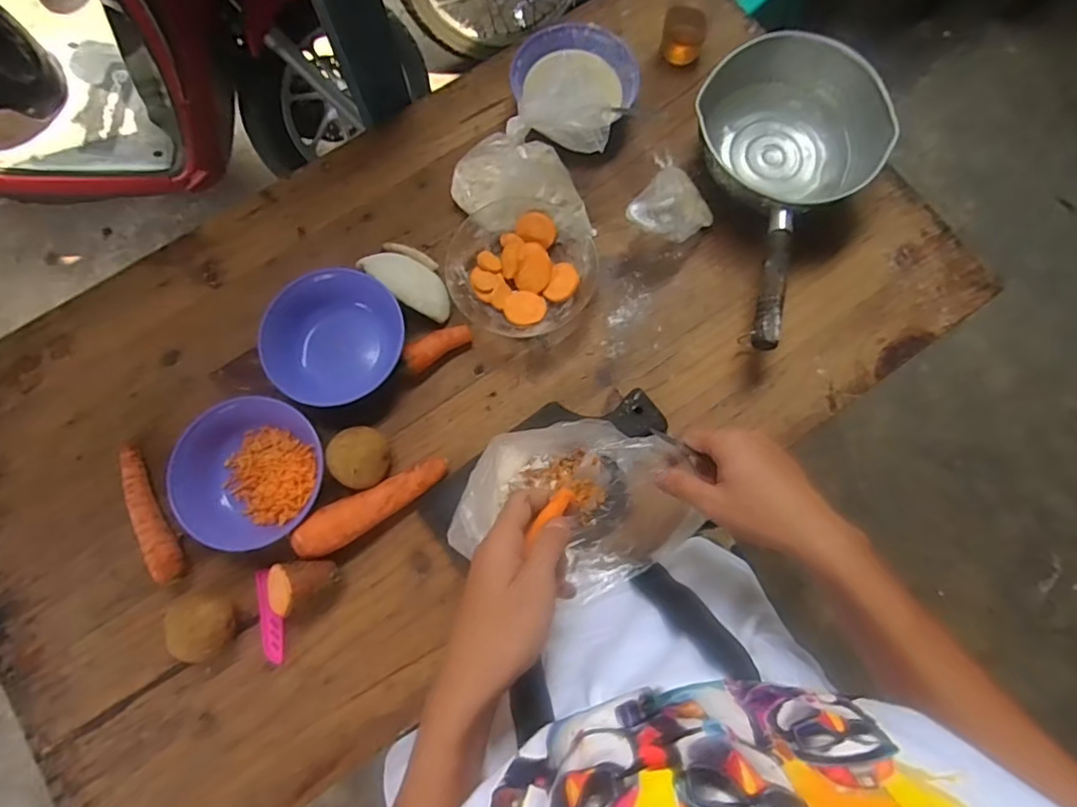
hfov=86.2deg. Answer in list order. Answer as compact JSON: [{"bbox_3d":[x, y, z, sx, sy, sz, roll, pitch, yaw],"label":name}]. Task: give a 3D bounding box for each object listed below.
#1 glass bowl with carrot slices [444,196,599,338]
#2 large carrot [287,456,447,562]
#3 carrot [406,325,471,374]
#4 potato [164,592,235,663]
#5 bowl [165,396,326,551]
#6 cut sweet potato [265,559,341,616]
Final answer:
[{"bbox_3d":[-0.019,-0.147,0.639,0.156,0.035,0.152,0,80,-1],"label":"glass bowl with carrot slices"},{"bbox_3d":[-0.164,0.100,0.574,0.158,0.041,0.042,-32,82,-6],"label":"large carrot"},{"bbox_3d":[-0.107,-0.061,0.617,0.074,0.025,0.029,-31,82,-6],"label":"carrot"},{"bbox_3d":[-0.316,0.210,0.546,0.049,0.046,0.060,-16,80,-4],"label":"potato"},{"bbox_3d":[-0.284,0.070,0.575,0.130,0.058,0.142,0,80,-1],"label":"bowl"},{"bbox_3d":[-0.228,0.174,0.553,0.067,0.042,0.046,-8,80,-2],"label":"cut sweet potato"}]

